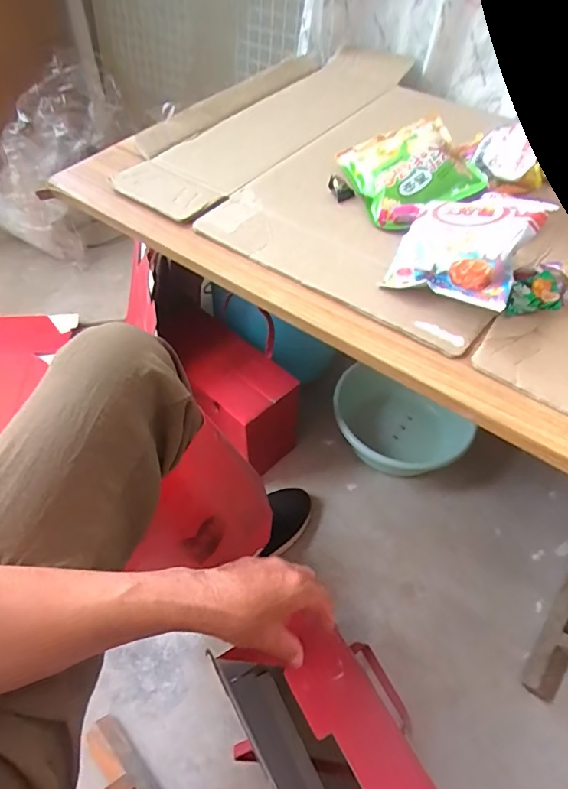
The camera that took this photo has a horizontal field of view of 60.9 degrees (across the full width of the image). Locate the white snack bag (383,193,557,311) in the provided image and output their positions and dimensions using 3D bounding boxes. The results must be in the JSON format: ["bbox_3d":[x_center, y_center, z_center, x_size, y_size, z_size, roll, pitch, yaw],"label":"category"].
[{"bbox_3d":[0.166,-0.132,0.446,0.109,0.072,0.101,32,58,22],"label":"white snack bag"}]

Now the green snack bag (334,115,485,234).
[{"bbox_3d":[0.146,-0.257,0.560,0.124,0.046,0.145,-15,54,-10],"label":"green snack bag"}]

